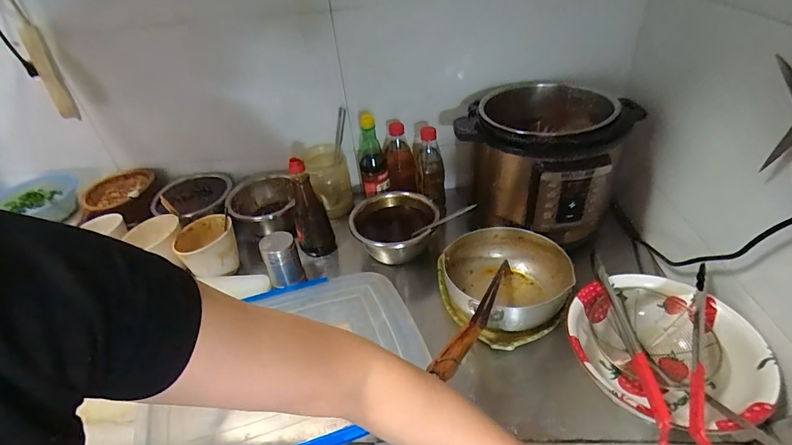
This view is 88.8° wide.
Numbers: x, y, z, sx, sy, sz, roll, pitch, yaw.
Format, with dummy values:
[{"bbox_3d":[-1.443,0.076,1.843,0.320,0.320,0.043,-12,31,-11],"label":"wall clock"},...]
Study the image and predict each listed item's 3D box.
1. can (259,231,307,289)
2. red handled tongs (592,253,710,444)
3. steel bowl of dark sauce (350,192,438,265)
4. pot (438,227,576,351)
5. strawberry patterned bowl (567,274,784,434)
[{"bbox_3d":[-0.207,0.072,0.743,0.061,0.102,0.064,-4,38,3],"label":"can"},{"bbox_3d":[0.324,0.150,0.505,0.137,0.034,0.301,9,41,20],"label":"red handled tongs"},{"bbox_3d":[0.000,0.019,0.810,0.165,0.090,0.166,-4,38,3],"label":"steel bowl of dark sauce"},{"bbox_3d":[0.182,0.100,0.677,0.209,0.093,0.205,-4,38,3],"label":"pot"},{"bbox_3d":[0.352,0.180,0.548,0.229,0.085,0.212,18,44,28],"label":"strawberry patterned bowl"}]

